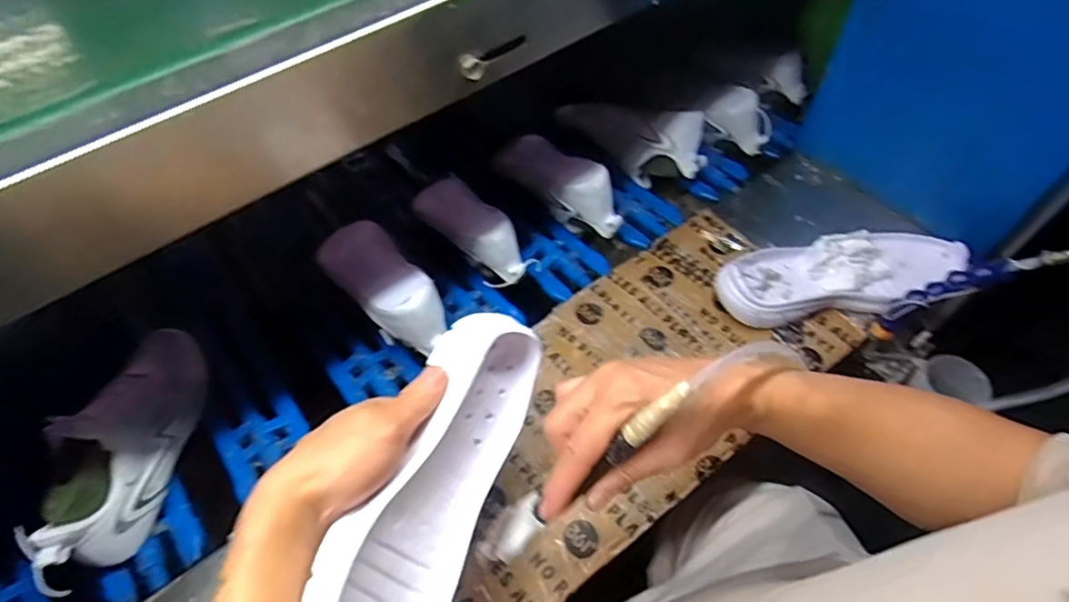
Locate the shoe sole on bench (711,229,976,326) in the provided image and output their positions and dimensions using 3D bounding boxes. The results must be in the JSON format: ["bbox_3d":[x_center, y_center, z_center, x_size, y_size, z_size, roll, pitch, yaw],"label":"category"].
[{"bbox_3d":[0.363,-0.027,0.673,0.296,0.053,0.099,-6,57,-4],"label":"shoe sole on bench"}]

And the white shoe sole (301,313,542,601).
[{"bbox_3d":[-0.060,0.128,0.387,0.048,0.112,0.274,-1,47,35],"label":"white shoe sole"}]

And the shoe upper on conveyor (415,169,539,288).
[{"bbox_3d":[-0.078,-0.092,0.742,0.092,0.088,0.195,-32,63,-19],"label":"shoe upper on conveyor"}]

